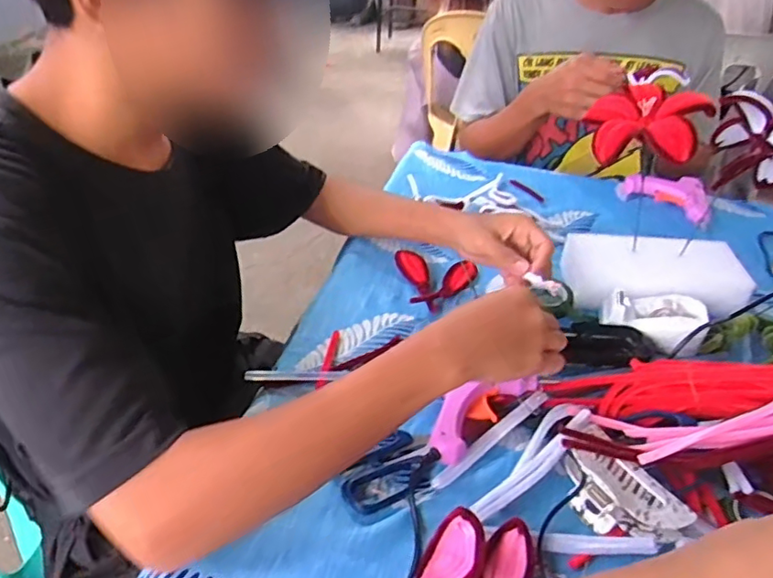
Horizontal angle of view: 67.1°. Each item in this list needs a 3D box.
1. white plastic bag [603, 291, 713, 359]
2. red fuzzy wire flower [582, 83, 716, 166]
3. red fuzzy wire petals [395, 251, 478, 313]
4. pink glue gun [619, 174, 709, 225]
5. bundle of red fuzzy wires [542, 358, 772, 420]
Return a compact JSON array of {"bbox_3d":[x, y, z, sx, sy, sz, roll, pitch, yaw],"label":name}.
[{"bbox_3d":[0.282,0.032,0.615,0.103,0.031,0.064,18,39,18],"label":"white plastic bag"},{"bbox_3d":[0.249,-0.160,0.560,0.106,0.048,0.092,15,39,16],"label":"red fuzzy wire flower"},{"bbox_3d":[0.061,-0.018,0.691,0.085,0.016,0.107,-4,38,-10],"label":"red fuzzy wire petals"},{"bbox_3d":[0.415,-0.142,0.856,0.134,0.034,0.070,32,46,32],"label":"pink glue gun"},{"bbox_3d":[0.325,0.087,0.494,0.348,0.019,0.069,2,59,21],"label":"bundle of red fuzzy wires"}]

